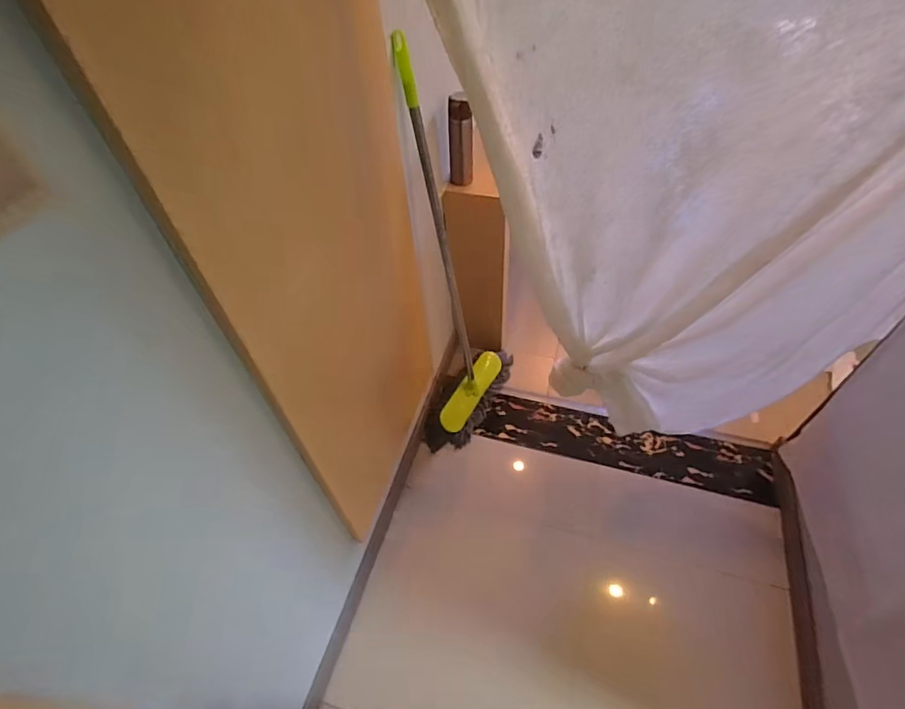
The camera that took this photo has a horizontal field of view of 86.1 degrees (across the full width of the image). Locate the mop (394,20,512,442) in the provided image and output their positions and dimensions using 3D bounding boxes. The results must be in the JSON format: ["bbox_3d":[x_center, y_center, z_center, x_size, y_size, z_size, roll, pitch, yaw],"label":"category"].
[{"bbox_3d":[0.033,-0.192,1.364,0.272,1.140,0.413,2,49,6],"label":"mop"}]

